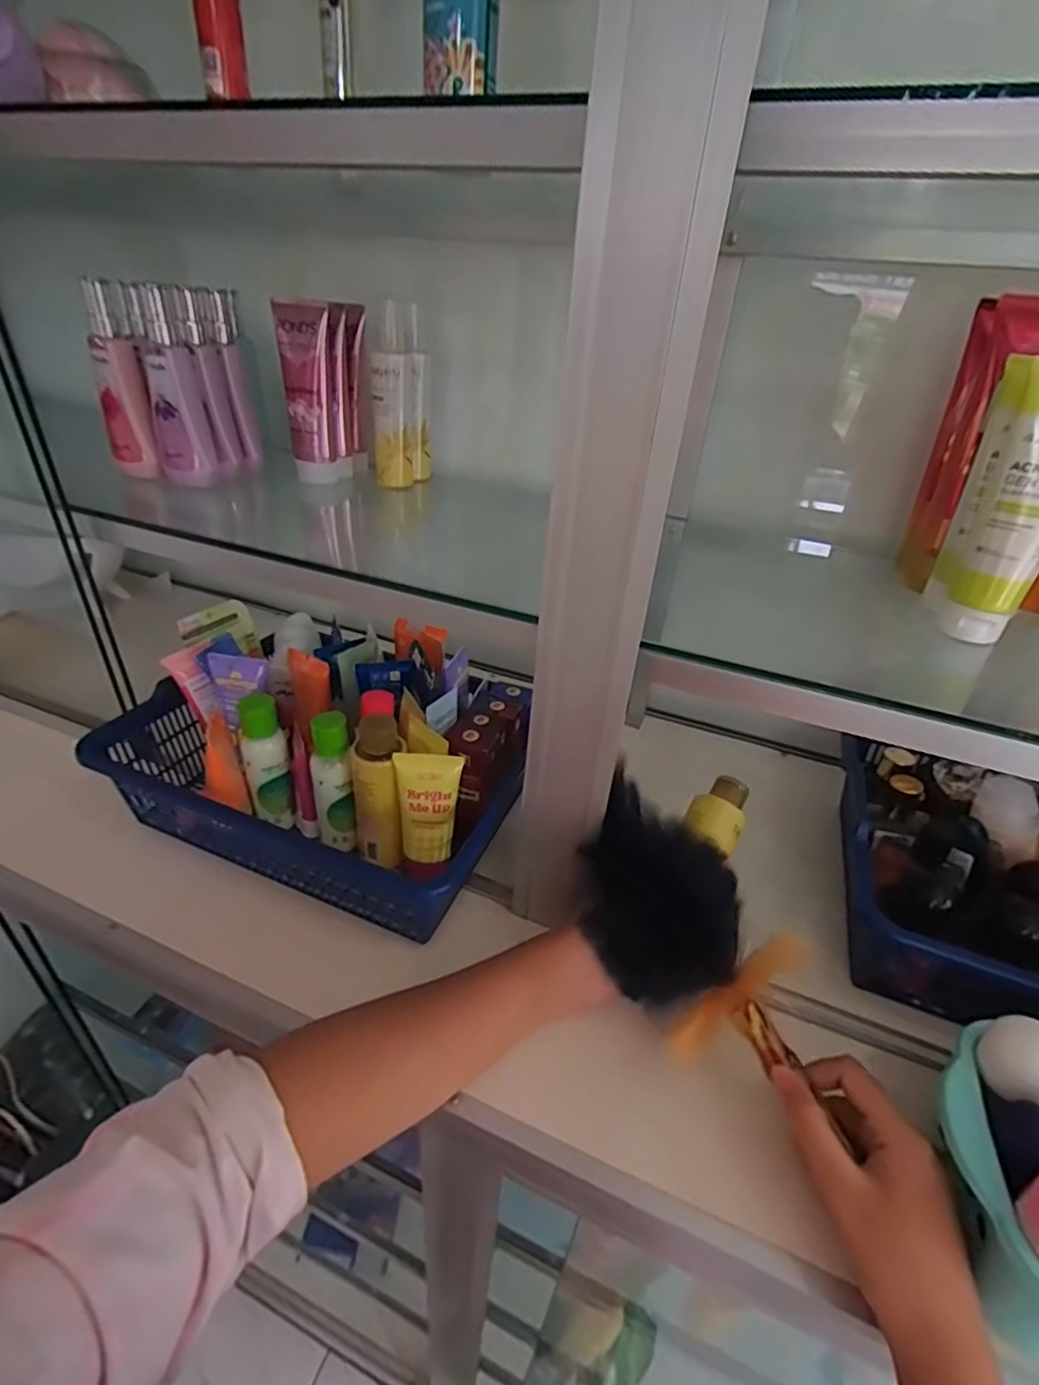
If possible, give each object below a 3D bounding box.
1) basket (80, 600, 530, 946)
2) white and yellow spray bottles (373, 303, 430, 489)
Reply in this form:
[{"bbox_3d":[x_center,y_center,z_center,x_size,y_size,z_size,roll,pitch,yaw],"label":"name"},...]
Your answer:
[{"bbox_3d":[-0.172,0.046,0.545,0.309,0.142,0.220,14,35,13],"label":"basket"},{"bbox_3d":[-0.114,-0.281,0.582,0.051,0.152,0.053,0,35,-8],"label":"white and yellow spray bottles"}]

